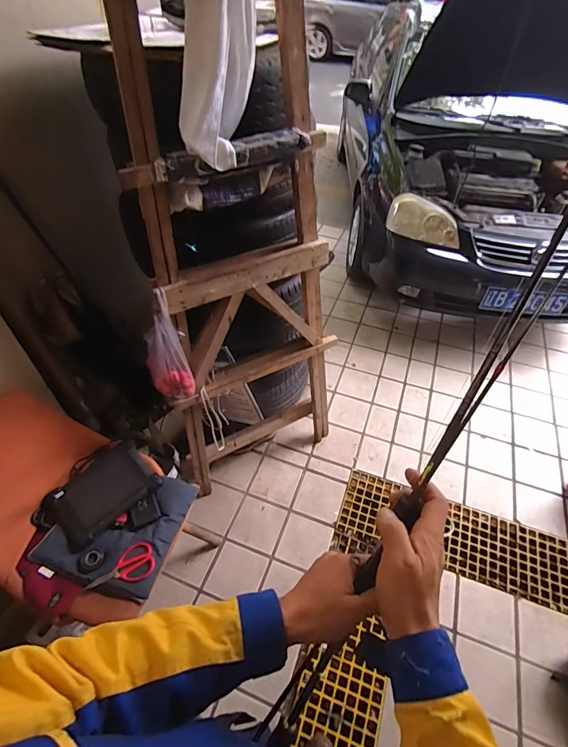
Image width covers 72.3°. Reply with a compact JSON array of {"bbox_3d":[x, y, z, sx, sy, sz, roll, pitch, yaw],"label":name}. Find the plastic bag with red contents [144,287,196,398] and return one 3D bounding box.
[{"bbox_3d":[-0.375,-0.074,1.213,0.112,0.338,0.147,-26,53,-23],"label":"plastic bag with red contents"}]

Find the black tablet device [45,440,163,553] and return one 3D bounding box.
[{"bbox_3d":[-0.577,0.373,1.235,0.301,0.031,0.219,-41,61,-20],"label":"black tablet device"}]

